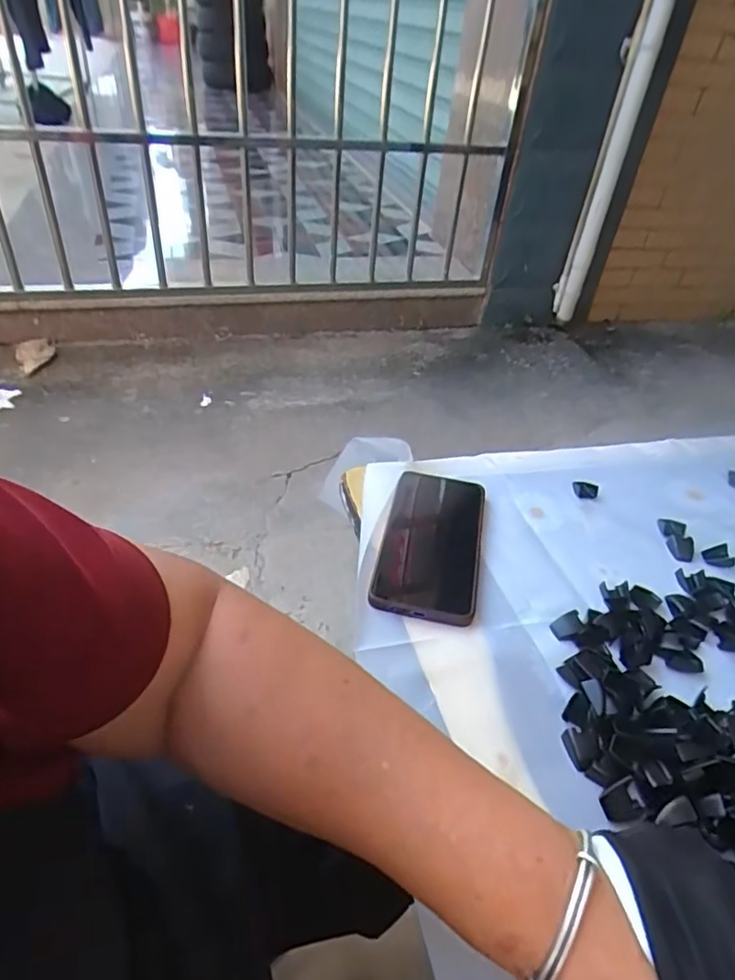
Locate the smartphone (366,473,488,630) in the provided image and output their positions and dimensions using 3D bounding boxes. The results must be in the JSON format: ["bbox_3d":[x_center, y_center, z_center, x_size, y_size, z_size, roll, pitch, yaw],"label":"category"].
[{"bbox_3d":[0.054,0.038,0.486,0.079,0.009,0.164,11,36,7],"label":"smartphone"}]

